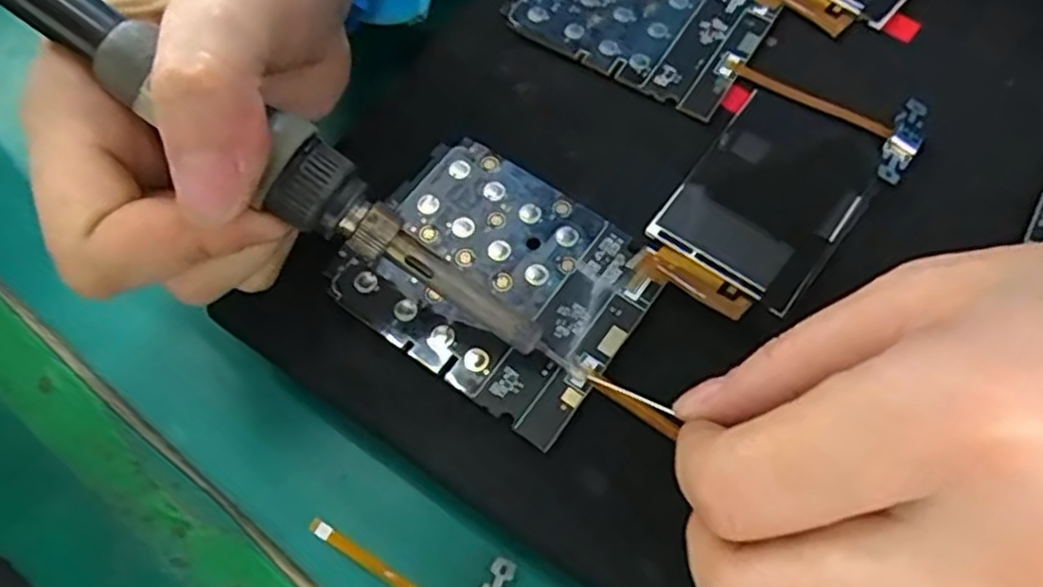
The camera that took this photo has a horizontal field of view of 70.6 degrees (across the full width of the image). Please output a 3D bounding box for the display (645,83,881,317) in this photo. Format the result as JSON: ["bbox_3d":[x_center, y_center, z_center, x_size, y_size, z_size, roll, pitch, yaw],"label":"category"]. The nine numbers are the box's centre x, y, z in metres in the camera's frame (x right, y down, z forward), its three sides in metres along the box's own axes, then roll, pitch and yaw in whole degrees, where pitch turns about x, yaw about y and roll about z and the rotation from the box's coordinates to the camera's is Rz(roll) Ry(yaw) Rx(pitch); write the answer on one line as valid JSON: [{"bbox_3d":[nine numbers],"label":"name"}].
[{"bbox_3d":[0.069,-0.029,0.206,0.046,0.004,0.061,33,72,16],"label":"display"}]

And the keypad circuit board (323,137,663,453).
[{"bbox_3d":[-0.007,-0.005,0.197,0.075,0.005,0.060,33,72,16],"label":"keypad circuit board"}]

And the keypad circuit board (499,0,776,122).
[{"bbox_3d":[0.039,-0.093,0.238,0.076,0.006,0.061,30,71,15],"label":"keypad circuit board"}]

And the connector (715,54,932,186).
[{"bbox_3d":[0.092,-0.060,0.220,0.061,0.005,0.031,40,74,18],"label":"connector"}]

